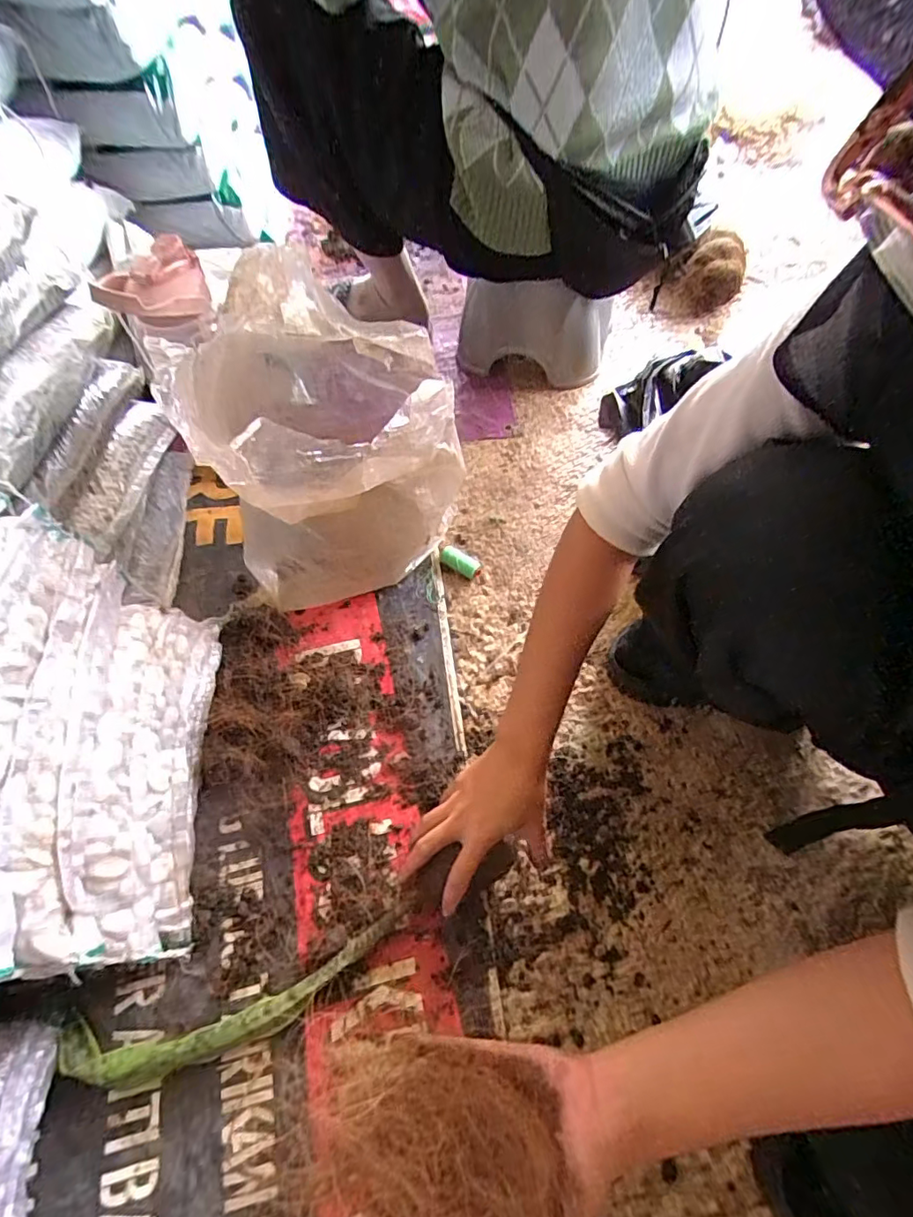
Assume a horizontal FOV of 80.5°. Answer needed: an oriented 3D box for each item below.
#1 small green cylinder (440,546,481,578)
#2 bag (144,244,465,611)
[{"bbox_3d":[0.005,-0.062,0.710,0.054,0.019,0.021,25,62,16],"label":"small green cylinder"},{"bbox_3d":[-0.136,-0.167,0.556,0.255,0.322,0.234,-35,66,-15],"label":"bag"}]

